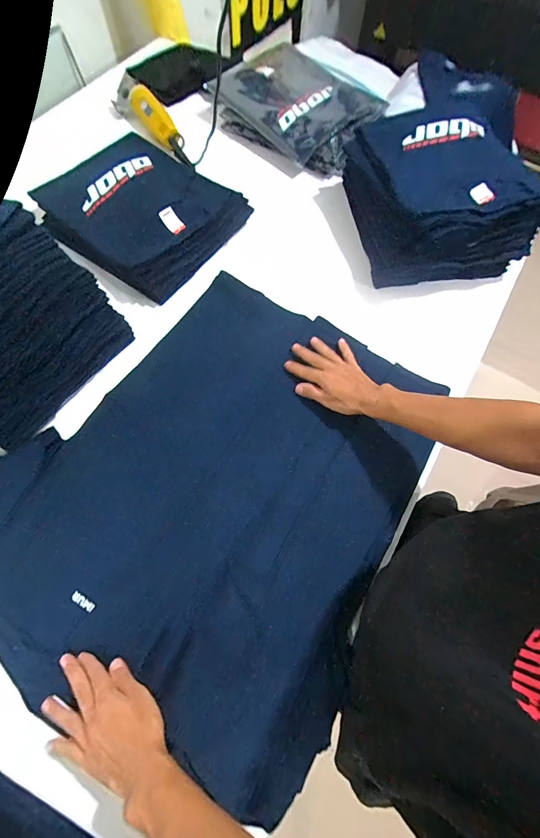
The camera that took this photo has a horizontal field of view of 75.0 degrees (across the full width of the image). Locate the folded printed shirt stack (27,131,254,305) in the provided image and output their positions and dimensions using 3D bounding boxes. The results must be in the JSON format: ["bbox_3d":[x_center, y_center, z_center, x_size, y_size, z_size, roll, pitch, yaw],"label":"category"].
[{"bbox_3d":[-0.271,-0.445,0.748,0.349,0.078,0.304,35,71,11],"label":"folded printed shirt stack"}]

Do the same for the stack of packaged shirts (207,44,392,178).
[{"bbox_3d":[0.064,-0.787,0.870,0.390,0.072,0.317,30,70,10],"label":"stack of packaged shirts"}]

